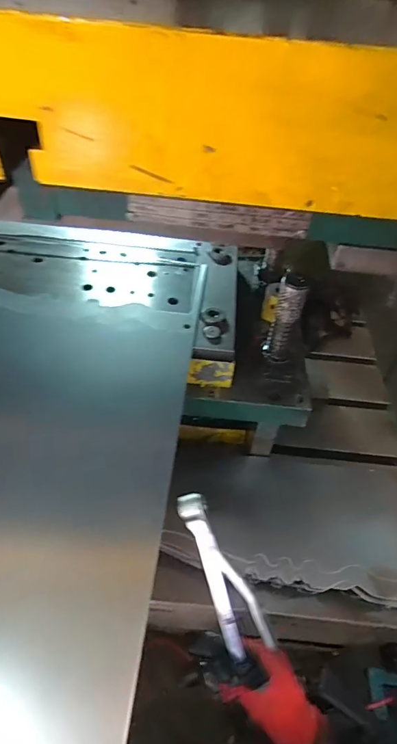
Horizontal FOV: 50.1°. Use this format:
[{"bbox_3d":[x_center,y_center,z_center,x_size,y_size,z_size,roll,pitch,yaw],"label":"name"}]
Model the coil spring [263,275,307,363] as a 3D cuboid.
[{"bbox_3d":[0.131,-0.077,0.644,0.038,0.152,0.032,9,46,2],"label":"coil spring"}]

